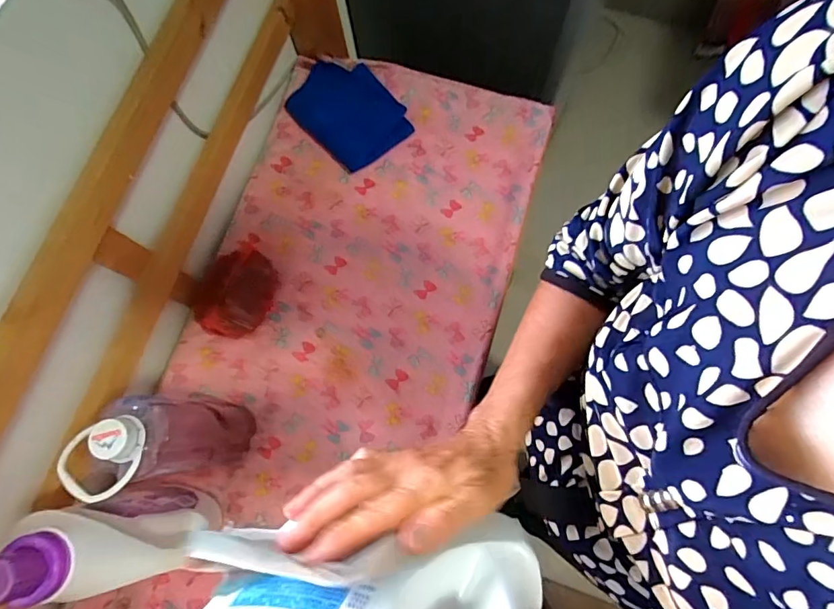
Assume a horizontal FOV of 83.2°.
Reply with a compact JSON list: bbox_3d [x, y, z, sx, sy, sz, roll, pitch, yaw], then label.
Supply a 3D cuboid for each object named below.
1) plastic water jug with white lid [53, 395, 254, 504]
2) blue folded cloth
[{"bbox_3d":[-0.306,0.168,0.591,0.123,0.270,0.115,-1,75,2],"label":"plastic water jug with white lid"},{"bbox_3d":[-0.121,-0.345,0.845,0.153,0.016,0.190,-44,91,-2],"label":"blue folded cloth"}]

